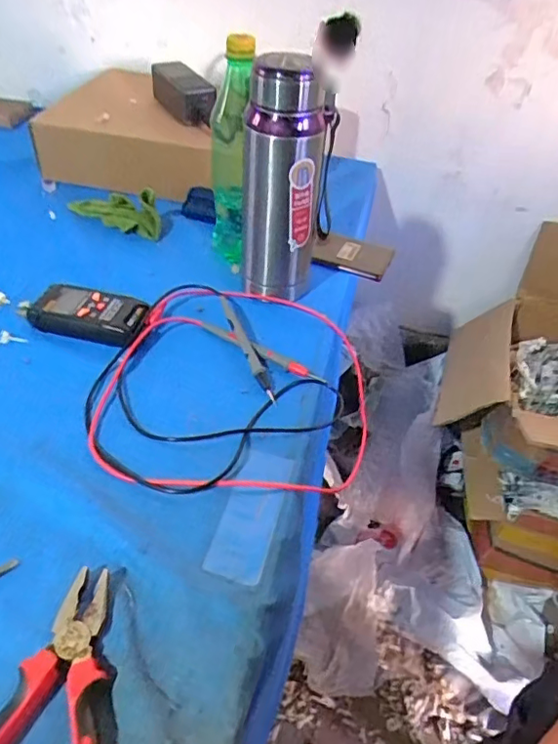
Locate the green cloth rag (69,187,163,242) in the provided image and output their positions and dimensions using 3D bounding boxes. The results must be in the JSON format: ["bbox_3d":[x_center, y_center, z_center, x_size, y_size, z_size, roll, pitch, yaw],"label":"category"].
[{"bbox_3d":[-0.215,-0.218,0.710,0.142,0.057,0.015,21,20,19],"label":"green cloth rag"}]

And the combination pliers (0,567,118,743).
[{"bbox_3d":[-0.124,0.193,0.311,0.078,0.018,0.149,7,43,4],"label":"combination pliers"}]

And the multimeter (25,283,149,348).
[{"bbox_3d":[-0.194,-0.062,0.565,0.116,0.029,0.055,14,44,11],"label":"multimeter"}]

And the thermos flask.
[{"bbox_3d":[0.004,-0.188,0.564,0.078,0.235,0.065,4,43,1],"label":"thermos flask"}]

